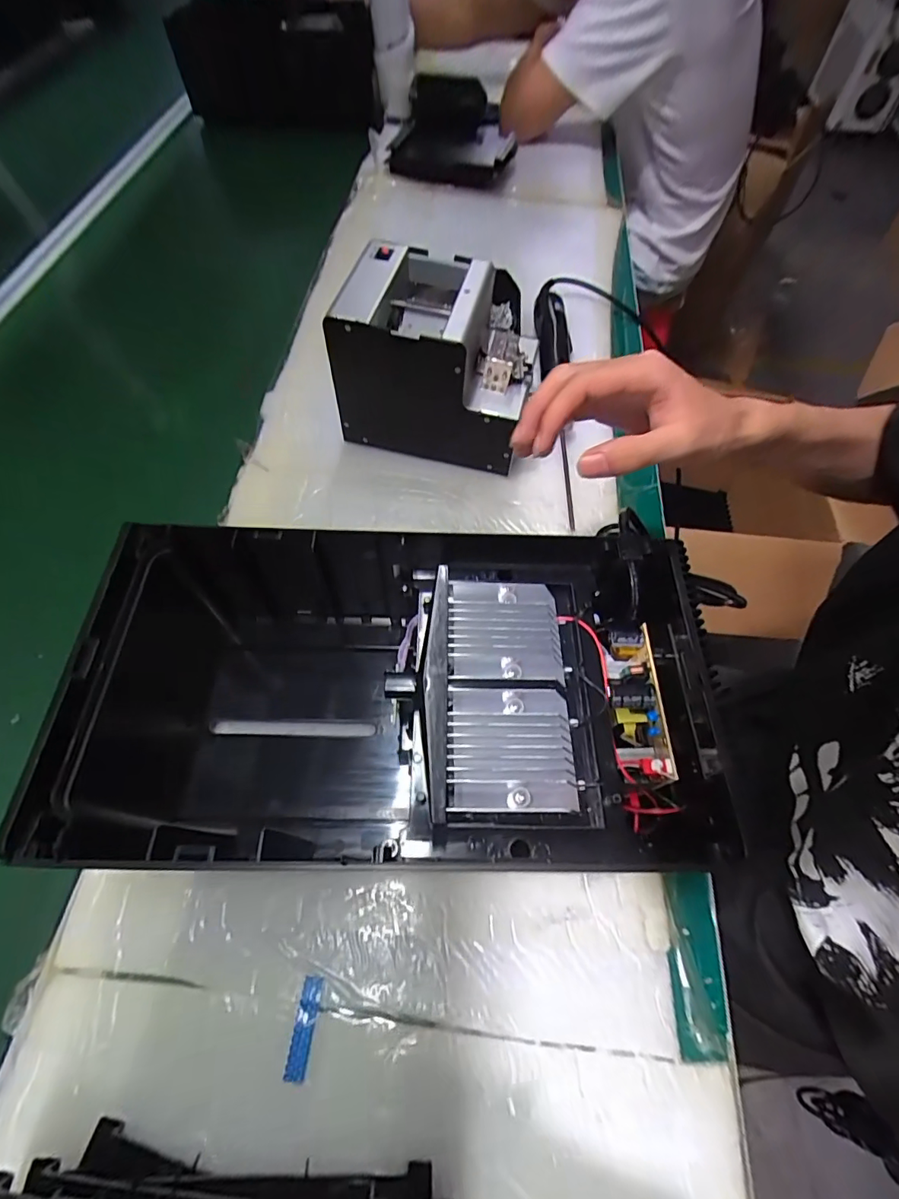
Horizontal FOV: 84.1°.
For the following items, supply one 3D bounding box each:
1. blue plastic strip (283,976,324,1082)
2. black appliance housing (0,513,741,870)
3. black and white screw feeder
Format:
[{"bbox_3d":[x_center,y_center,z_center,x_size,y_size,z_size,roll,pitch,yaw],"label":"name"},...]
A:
[{"bbox_3d":[-0.087,0.257,0.300,0.012,0.004,0.048,8,60,1],"label":"blue plastic strip"},{"bbox_3d":[-0.029,0.069,0.334,0.384,0.134,0.205,-2,61,-5],"label":"black appliance housing"},{"bbox_3d":[-0.010,-0.234,0.498,0.184,0.144,0.148,6,62,0],"label":"black and white screw feeder"}]

